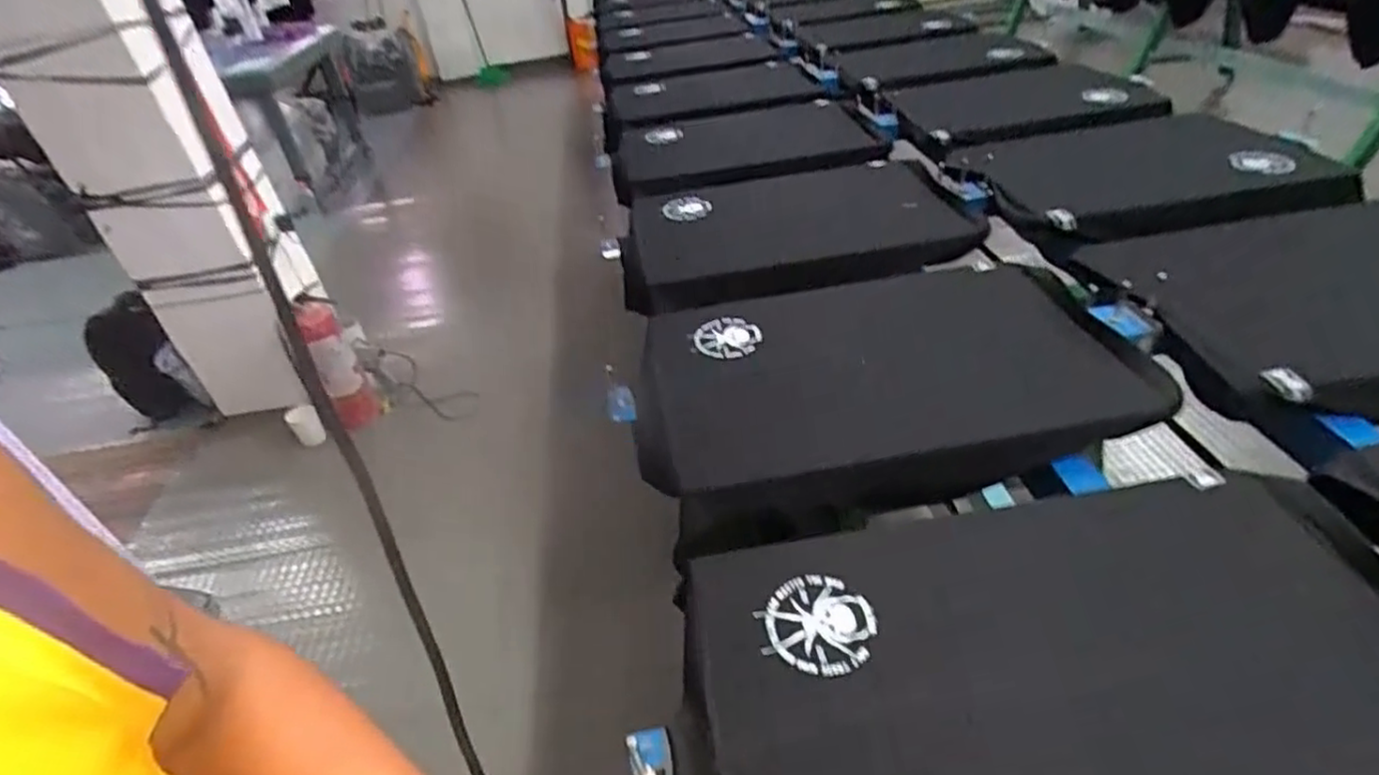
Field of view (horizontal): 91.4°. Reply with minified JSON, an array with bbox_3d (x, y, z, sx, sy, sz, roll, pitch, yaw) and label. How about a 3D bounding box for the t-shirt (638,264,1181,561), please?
[{"bbox_3d":[0.274,0.002,0.983,0.674,0.143,0.442,-9,37,-2],"label":"t-shirt"}]

